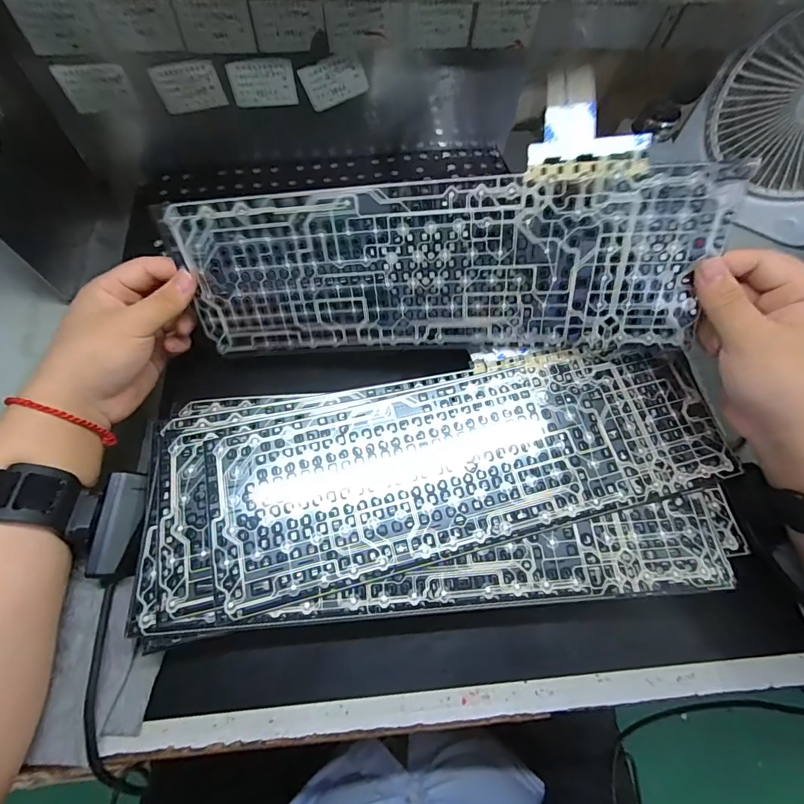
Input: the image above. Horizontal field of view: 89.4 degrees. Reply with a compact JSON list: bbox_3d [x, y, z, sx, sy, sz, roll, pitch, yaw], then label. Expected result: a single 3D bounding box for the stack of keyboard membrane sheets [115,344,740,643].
[{"bbox_3d":[0.031,0.056,0.299,0.393,0.037,0.172,-4,69,-4],"label":"stack of keyboard membrane sheets"}]

